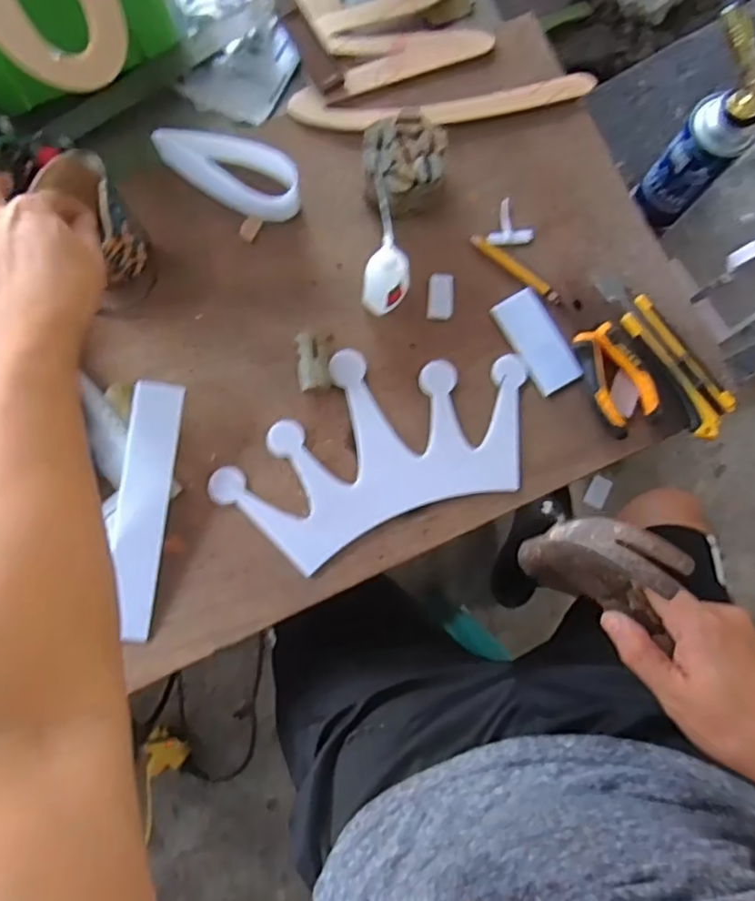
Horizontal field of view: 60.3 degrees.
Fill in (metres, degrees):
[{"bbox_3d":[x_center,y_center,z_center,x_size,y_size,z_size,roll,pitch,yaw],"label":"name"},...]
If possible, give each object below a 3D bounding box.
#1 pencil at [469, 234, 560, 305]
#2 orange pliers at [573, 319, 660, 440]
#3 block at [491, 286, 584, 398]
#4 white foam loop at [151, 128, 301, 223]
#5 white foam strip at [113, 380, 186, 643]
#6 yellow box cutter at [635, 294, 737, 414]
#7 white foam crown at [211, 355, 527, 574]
[{"bbox_3d":[0.124,-0.162,0.581,0.096,0.007,0.012,40,84,3],"label":"pencil"},{"bbox_3d":[0.207,-0.063,0.560,0.052,0.018,0.094,-23,85,-4],"label":"orange pliers"},{"bbox_3d":[0.142,-0.097,0.575,0.040,0.010,0.092,-29,85,-5],"label":"block"},{"bbox_3d":[-0.133,-0.246,0.571,0.133,0.040,0.046,22,83,1],"label":"white foam loop"},{"bbox_3d":[-0.193,0.048,0.536,0.043,0.008,0.206,7,87,-11],"label":"white foam strip"},{"bbox_3d":[0.263,-0.083,0.559,0.017,0.010,0.123,-35,86,-5],"label":"yellow box cutter"},{"bbox_3d":[-0.001,-0.006,0.561,0.273,0.006,0.152,-22,85,-4],"label":"white foam crown"}]

